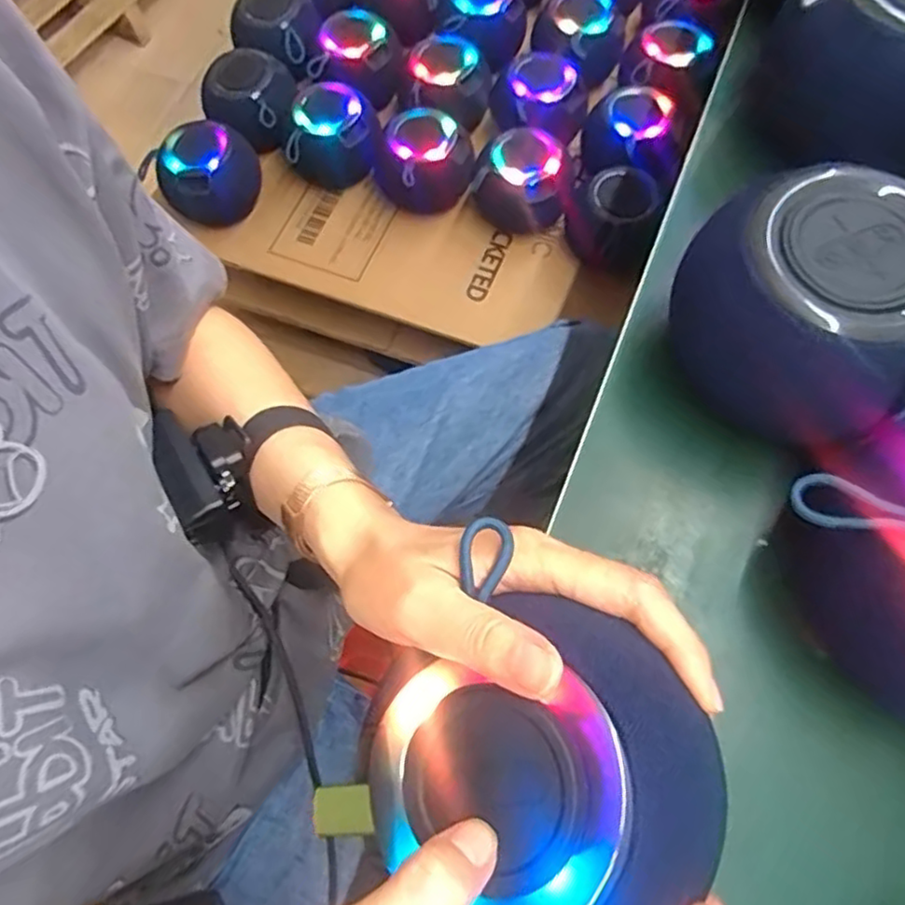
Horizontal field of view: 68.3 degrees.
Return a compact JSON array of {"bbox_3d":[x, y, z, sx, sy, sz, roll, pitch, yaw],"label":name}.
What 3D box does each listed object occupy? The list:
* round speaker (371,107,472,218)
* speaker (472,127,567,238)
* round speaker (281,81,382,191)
[{"bbox_3d":[-0.041,-0.383,0.890,0.133,0.091,0.115,-4,69,1],"label":"round speaker"},{"bbox_3d":[0.092,-0.351,0.875,0.122,0.096,0.099,11,70,6],"label":"speaker"},{"bbox_3d":[-0.161,-0.431,0.908,0.123,0.088,0.117,-1,69,2],"label":"round speaker"}]

